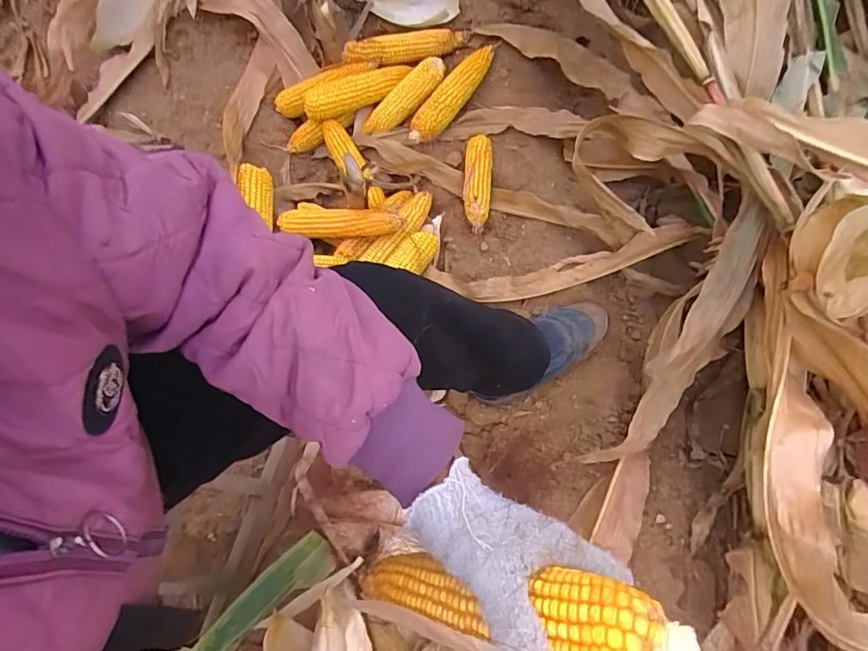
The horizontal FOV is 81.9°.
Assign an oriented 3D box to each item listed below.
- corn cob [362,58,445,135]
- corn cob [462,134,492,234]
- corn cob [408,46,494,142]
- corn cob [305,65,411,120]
[{"bbox_3d":[-0.055,-0.389,0.867,0.169,0.040,0.054,-33,78,25],"label":"corn cob"},{"bbox_3d":[0.071,-0.236,0.816,0.045,0.042,0.163,3,77,0],"label":"corn cob"},{"bbox_3d":[0.032,-0.390,0.843,0.056,0.053,0.199,40,79,8],"label":"corn cob"},{"bbox_3d":[-0.134,-0.403,0.868,0.191,0.054,0.059,-16,78,-5],"label":"corn cob"}]

